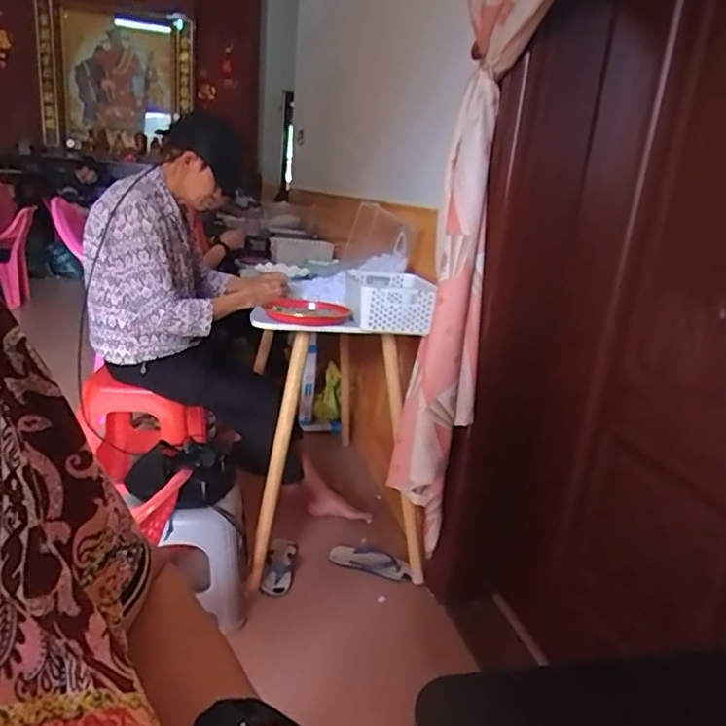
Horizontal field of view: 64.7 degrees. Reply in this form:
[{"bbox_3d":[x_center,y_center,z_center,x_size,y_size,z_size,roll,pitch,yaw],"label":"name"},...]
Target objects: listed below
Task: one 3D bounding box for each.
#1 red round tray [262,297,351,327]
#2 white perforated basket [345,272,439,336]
[{"bbox_3d":[-0.146,-0.135,1.476,0.204,0.033,0.195,3,19,-1],"label":"red round tray"},{"bbox_3d":[0.061,-0.174,1.480,0.192,0.087,0.325,1,19,-6],"label":"white perforated basket"}]

